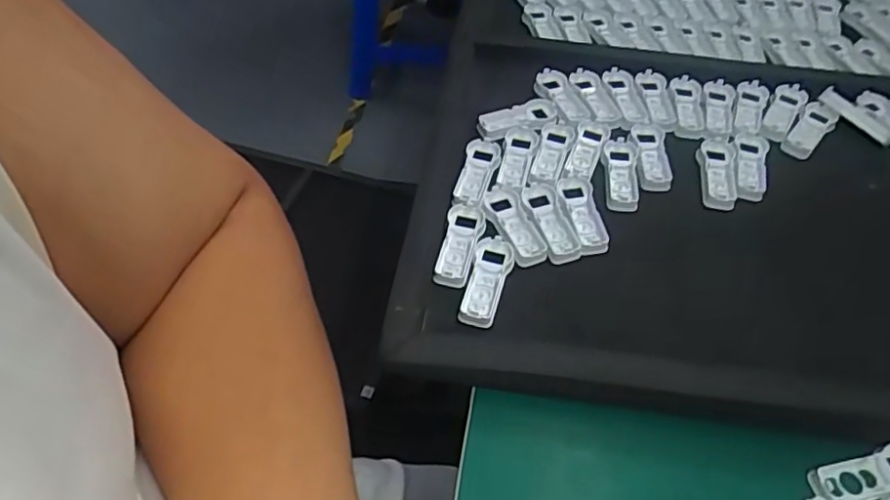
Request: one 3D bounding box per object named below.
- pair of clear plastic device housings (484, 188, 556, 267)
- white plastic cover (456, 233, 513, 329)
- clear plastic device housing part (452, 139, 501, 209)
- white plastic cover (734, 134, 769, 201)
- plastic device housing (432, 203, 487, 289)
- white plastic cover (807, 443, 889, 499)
[{"bbox_3d":[0.040,-0.015,0.373,0.023,0.004,0.053,-12,54,-12],"label":"pair of clear plastic device housings"},{"bbox_3d":[0.024,0.017,0.349,0.022,0.009,0.056,13,53,6],"label":"white plastic cover"},{"bbox_3d":[0.021,-0.050,0.396,0.021,0.007,0.058,13,53,7],"label":"clear plastic device housing part"},{"bbox_3d":[0.202,-0.055,0.417,0.022,0.005,0.063,17,53,9],"label":"white plastic cover"},{"bbox_3d":[0.009,-0.003,0.365,0.022,0.009,0.054,12,53,6],"label":"plastic device housing"},{"bbox_3d":[0.201,0.107,0.298,0.058,0.007,0.020,-10,54,-10],"label":"white plastic cover"}]

